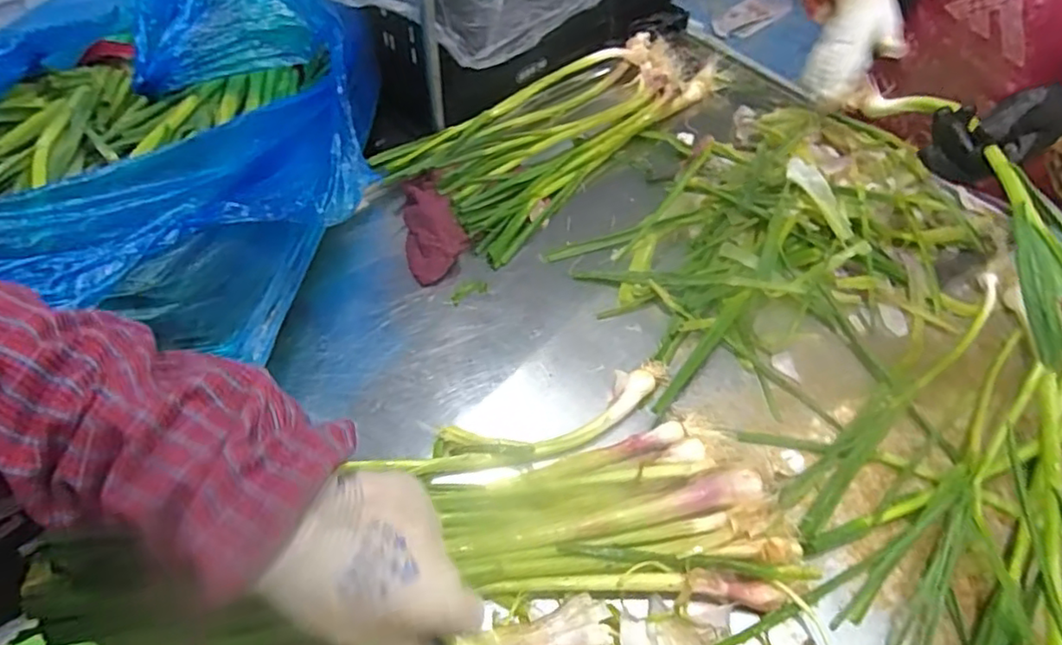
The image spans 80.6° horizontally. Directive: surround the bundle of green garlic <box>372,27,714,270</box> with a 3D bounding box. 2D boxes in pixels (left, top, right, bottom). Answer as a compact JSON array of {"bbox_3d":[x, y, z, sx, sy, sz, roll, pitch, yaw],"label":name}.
[{"bbox_3d":[0.065,-0.306,0.956,0.563,0.051,0.233,-36,62,-25],"label":"bundle of green garlic"}]

